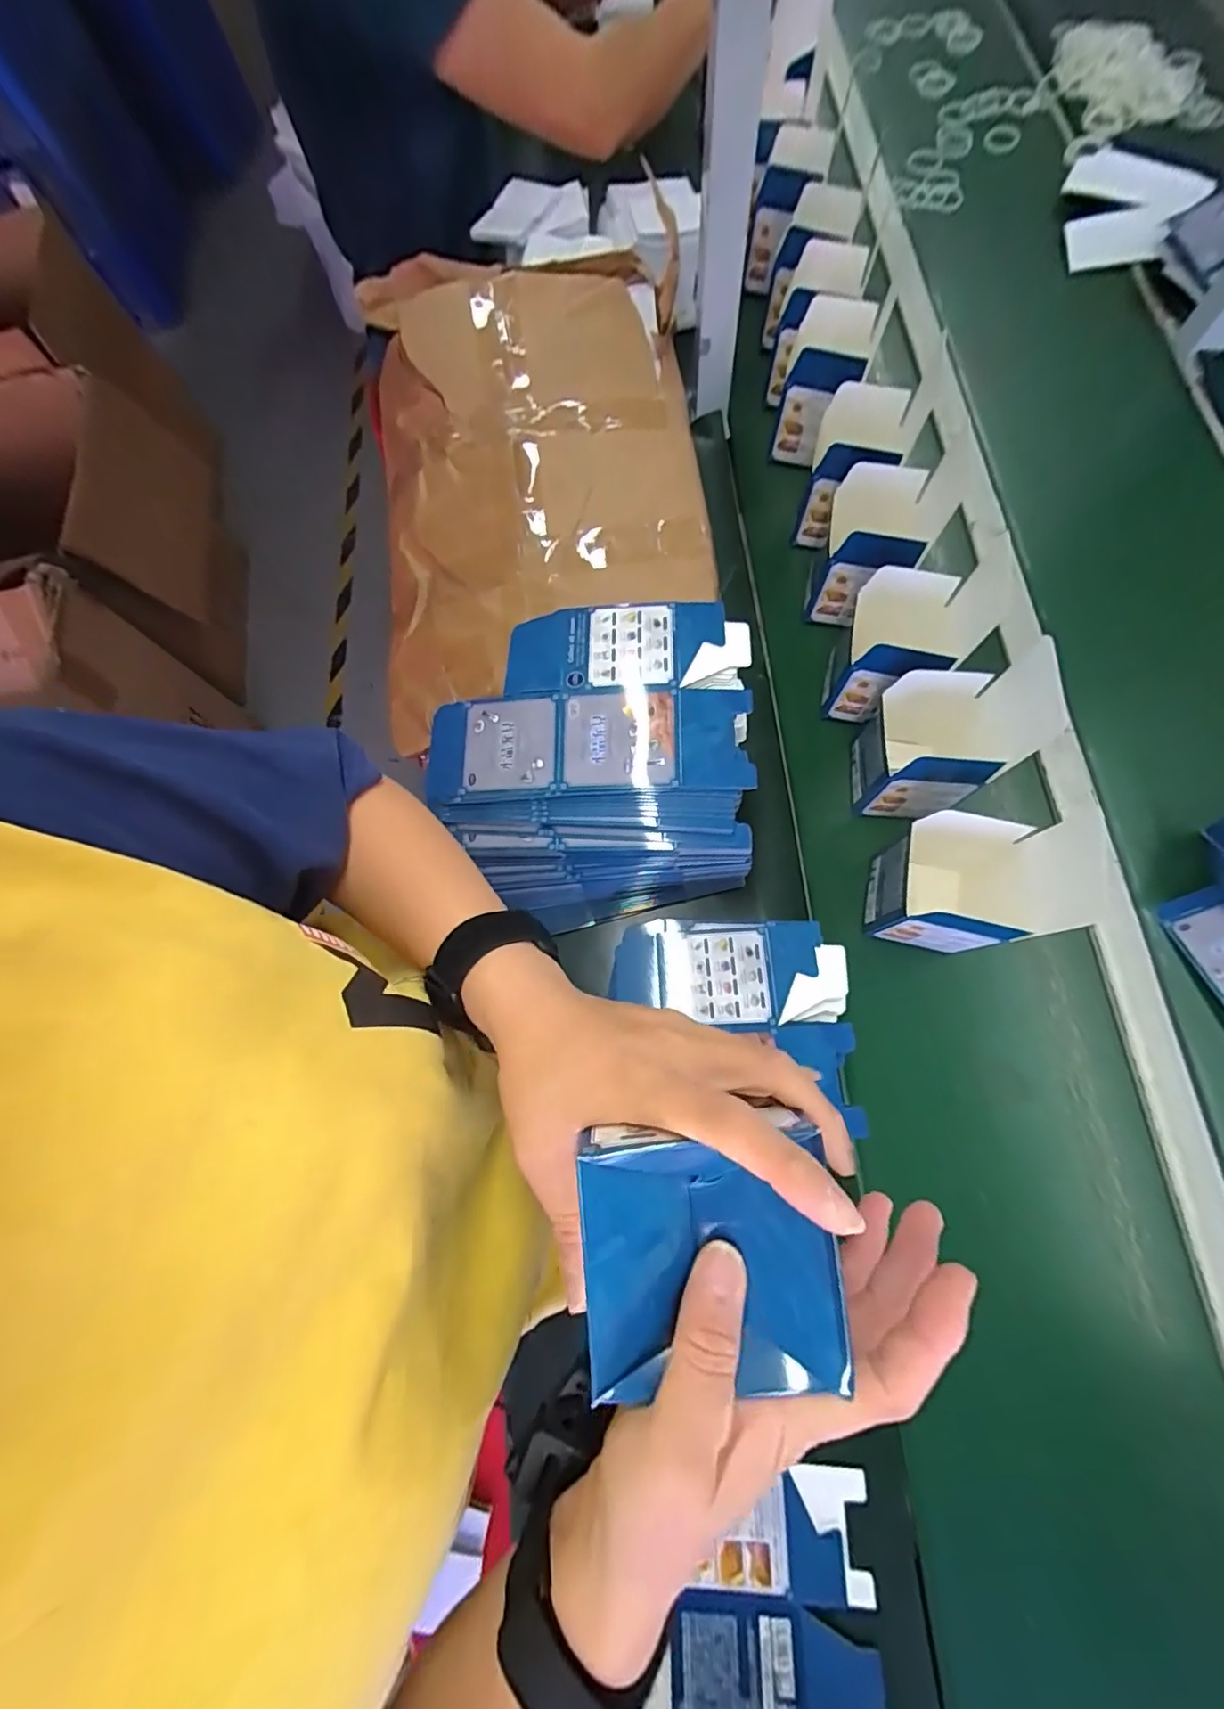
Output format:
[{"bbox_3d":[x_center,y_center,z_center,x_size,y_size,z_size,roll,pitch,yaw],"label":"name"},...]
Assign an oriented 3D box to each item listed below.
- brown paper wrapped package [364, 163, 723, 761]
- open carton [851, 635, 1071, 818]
[{"bbox_3d":[-0.085,-0.401,0.601,0.341,0.085,0.574,-7,83,3],"label":"brown paper wrapped package"},{"bbox_3d":[0.305,-0.098,0.527,0.136,0.129,0.110,-3,71,2],"label":"open carton"}]

